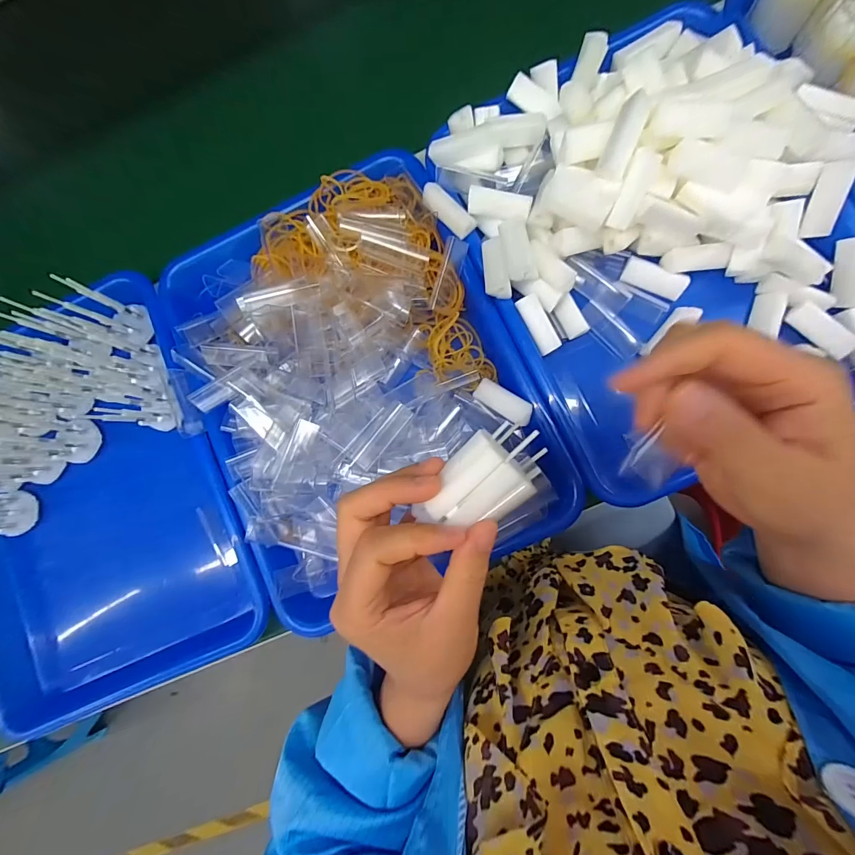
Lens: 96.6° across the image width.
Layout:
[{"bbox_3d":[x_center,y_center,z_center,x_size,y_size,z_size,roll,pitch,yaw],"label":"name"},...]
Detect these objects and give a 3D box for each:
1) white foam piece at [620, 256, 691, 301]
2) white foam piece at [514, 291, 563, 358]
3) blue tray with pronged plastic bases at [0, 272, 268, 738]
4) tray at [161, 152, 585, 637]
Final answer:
[{"bbox_3d":[0.175,-0.115,0.294,0.046,0.011,0.019,27,118,10],"label":"white foam piece"},{"bbox_3d":[0.084,-0.078,0.285,0.017,0.009,0.044,-28,82,3],"label":"white foam piece"},{"bbox_3d":[-0.293,0.059,0.322,0.252,0.091,0.305,-26,82,3],"label":"blue tray with pronged plastic bases"},{"bbox_3d":[-0.055,-0.036,0.294,0.240,0.048,0.317,-24,82,4],"label":"tray"}]

